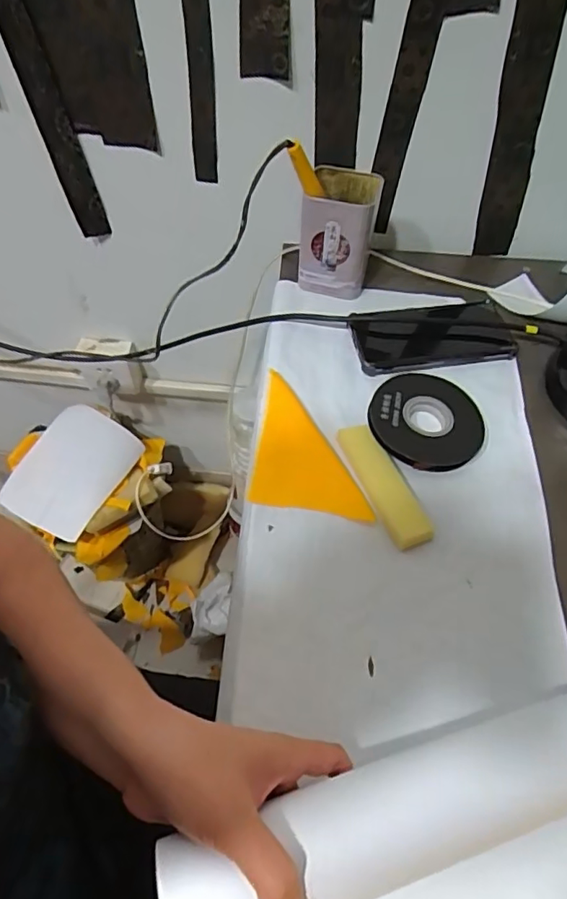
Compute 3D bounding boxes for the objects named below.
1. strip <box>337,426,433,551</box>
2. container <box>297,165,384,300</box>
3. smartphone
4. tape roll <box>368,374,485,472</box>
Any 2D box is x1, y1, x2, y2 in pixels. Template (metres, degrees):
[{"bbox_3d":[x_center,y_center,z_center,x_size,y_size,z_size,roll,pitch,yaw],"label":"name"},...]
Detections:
[{"bbox_3d":[0.086,0.028,0.468,0.032,0.012,0.124,-19,59,-14],"label":"strip"},{"bbox_3d":[0.059,-0.233,0.580,0.073,0.109,0.065,13,57,7],"label":"container"},{"bbox_3d":[0.155,-0.119,0.564,0.162,0.012,0.084,-8,57,-7],"label":"smartphone"},{"bbox_3d":[0.134,-0.028,0.503,0.104,0.011,0.104,1,57,-1],"label":"tape roll"}]

